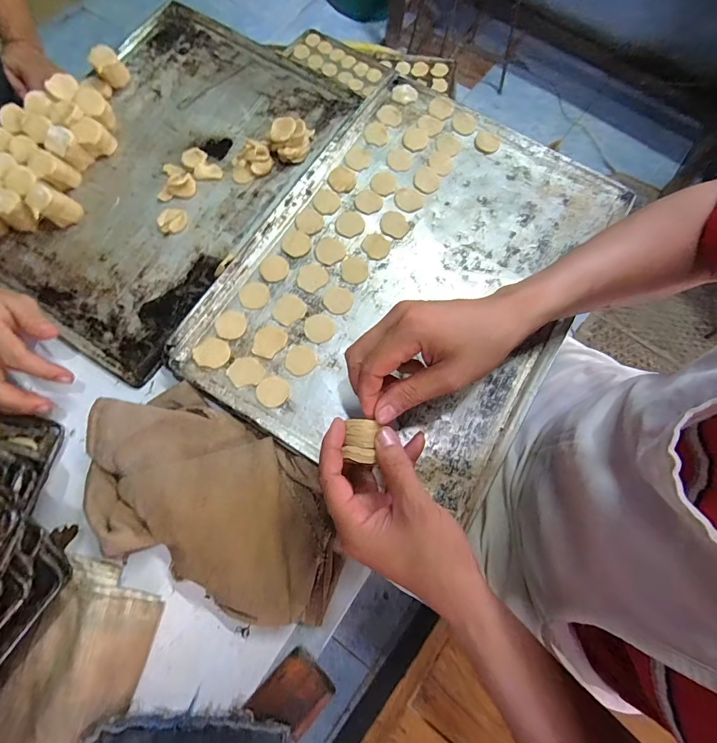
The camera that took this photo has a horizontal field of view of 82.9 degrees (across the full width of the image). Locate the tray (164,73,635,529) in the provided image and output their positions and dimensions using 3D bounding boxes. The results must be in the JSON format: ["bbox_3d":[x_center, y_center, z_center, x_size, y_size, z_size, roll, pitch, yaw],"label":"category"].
[{"bbox_3d":[0.054,-0.118,0.445,0.347,0.019,0.447,28,75,9],"label":"tray"}]

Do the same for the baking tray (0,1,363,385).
[{"bbox_3d":[-0.241,-0.248,0.495,0.303,0.024,0.446,29,75,9],"label":"baking tray"}]

